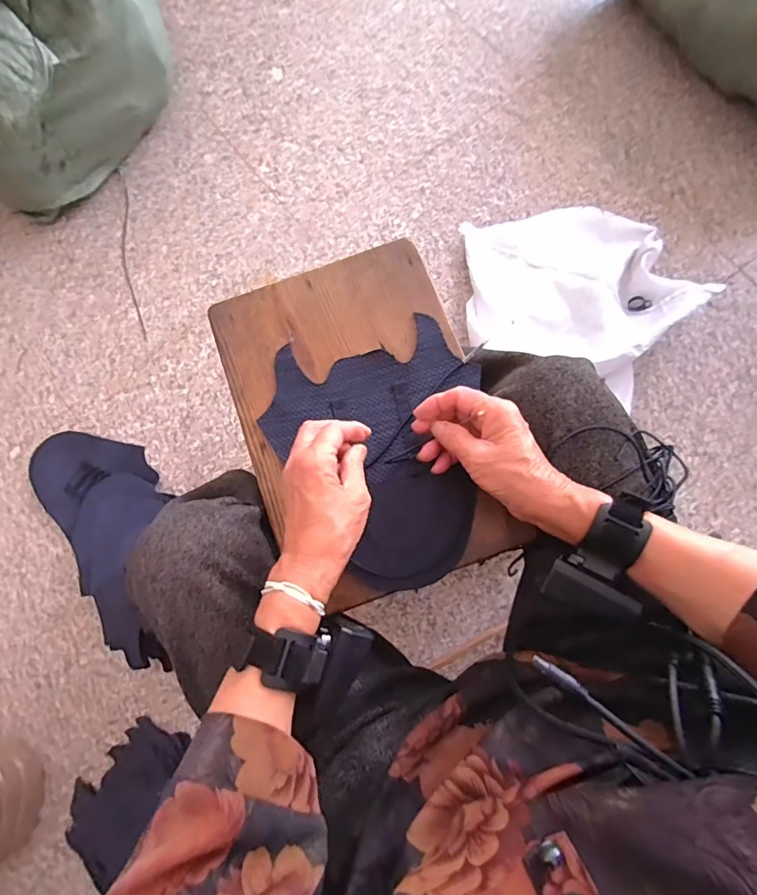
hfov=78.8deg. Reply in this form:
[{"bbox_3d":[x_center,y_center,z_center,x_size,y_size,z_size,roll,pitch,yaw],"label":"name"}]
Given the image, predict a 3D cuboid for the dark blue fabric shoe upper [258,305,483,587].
[{"bbox_3d":[0.005,0.005,0.432,0.197,0.007,0.239,-14,78,-2],"label":"dark blue fabric shoe upper"}]

